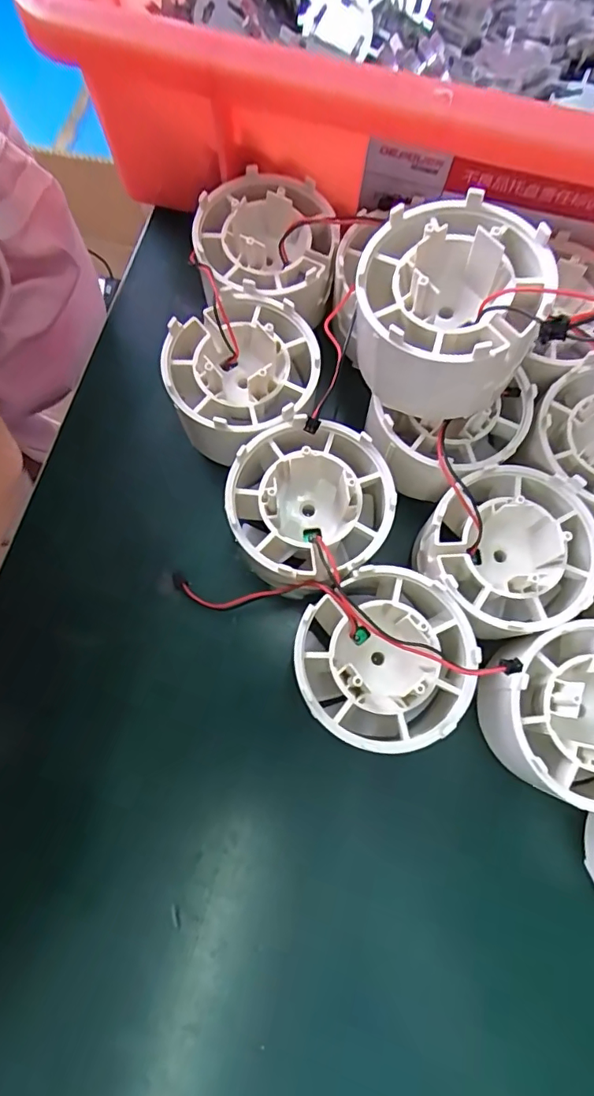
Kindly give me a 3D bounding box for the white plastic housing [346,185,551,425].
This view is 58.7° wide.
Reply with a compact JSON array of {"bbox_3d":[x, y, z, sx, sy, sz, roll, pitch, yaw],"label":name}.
[{"bbox_3d":[0.042,-0.067,0.154,0.048,0.043,0.052,23,76,4],"label":"white plastic housing"}]

